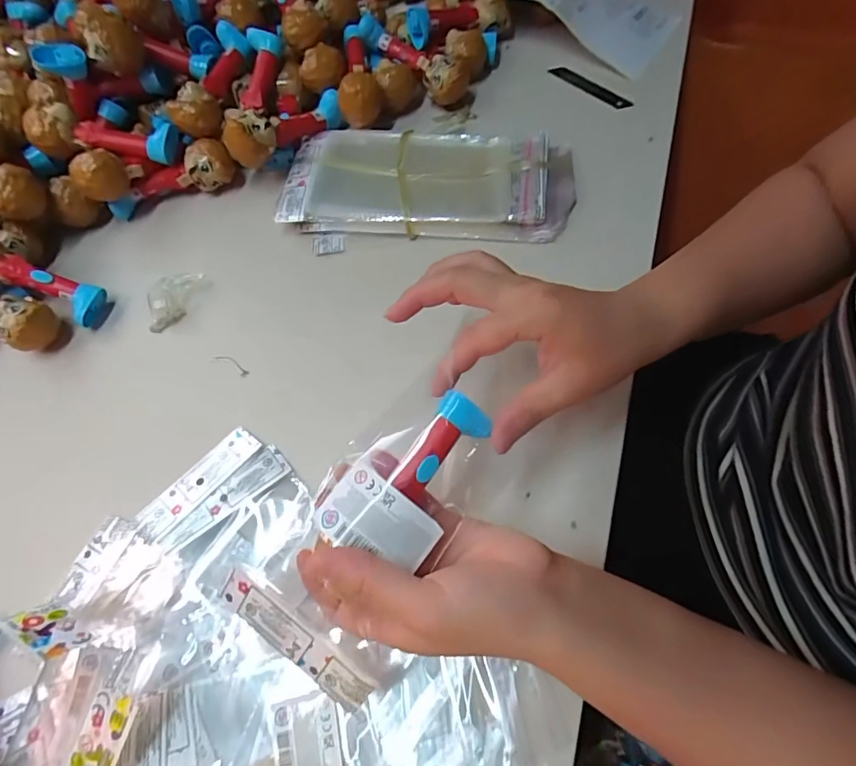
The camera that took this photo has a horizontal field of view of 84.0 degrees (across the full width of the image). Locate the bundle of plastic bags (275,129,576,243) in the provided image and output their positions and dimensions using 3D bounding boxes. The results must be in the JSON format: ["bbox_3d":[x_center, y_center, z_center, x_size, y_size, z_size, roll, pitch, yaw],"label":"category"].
[{"bbox_3d":[0.001,-0.194,0.459,0.271,0.037,0.128,4,65,7],"label":"bundle of plastic bags"}]

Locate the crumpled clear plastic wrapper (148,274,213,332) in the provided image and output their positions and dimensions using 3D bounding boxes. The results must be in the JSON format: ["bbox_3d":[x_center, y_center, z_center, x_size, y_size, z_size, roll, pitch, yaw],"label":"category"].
[{"bbox_3d":[-0.233,-0.077,0.429,0.043,0.010,0.064,26,70,16],"label":"crumpled clear plastic wrapper"}]

